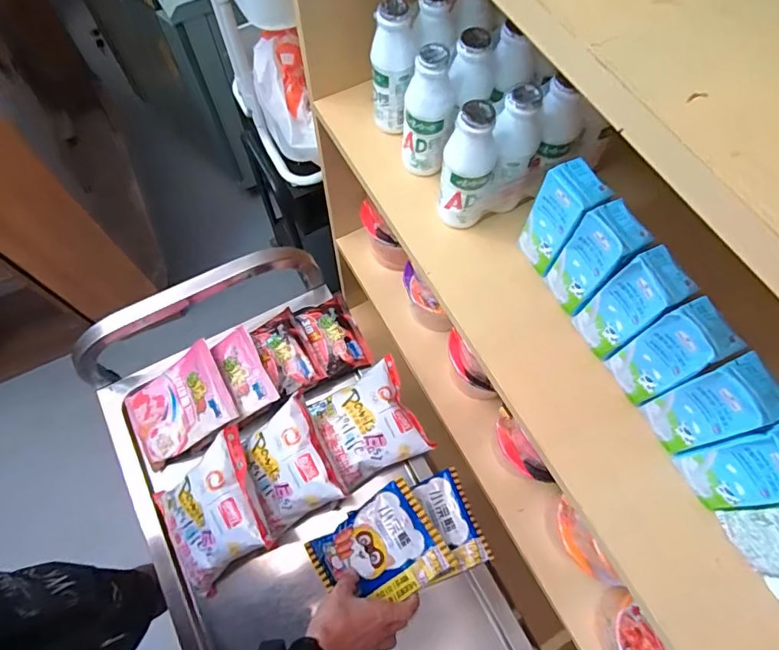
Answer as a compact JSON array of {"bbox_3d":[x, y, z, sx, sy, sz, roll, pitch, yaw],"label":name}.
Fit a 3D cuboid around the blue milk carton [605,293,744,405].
[{"bbox_3d":[0.239,0.027,0.412,0.040,0.113,0.049,-23,69,-11],"label":"blue milk carton"}]

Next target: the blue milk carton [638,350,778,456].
[{"bbox_3d":[0.262,0.069,0.393,0.035,0.114,0.049,-21,68,-10],"label":"blue milk carton"}]

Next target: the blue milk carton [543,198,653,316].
[{"bbox_3d":[0.191,-0.058,0.449,0.033,0.113,0.052,-27,70,-13],"label":"blue milk carton"}]

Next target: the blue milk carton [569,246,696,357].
[{"bbox_3d":[0.215,-0.016,0.431,0.037,0.117,0.049,-23,69,-11],"label":"blue milk carton"}]

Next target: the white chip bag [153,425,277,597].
[{"bbox_3d":[-0.232,0.248,0.616,0.173,0.055,0.156,-40,71,16],"label":"white chip bag"}]

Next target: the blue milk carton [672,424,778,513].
[{"bbox_3d":[0.285,0.113,0.376,0.035,0.114,0.052,-22,69,-11],"label":"blue milk carton"}]

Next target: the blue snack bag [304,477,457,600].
[{"bbox_3d":[-0.015,0.307,0.641,0.165,0.030,0.124,-35,73,-2],"label":"blue snack bag"}]

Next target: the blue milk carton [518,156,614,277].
[{"bbox_3d":[0.164,-0.103,0.465,0.031,0.115,0.051,-32,71,-14],"label":"blue milk carton"}]

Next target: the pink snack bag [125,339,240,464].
[{"bbox_3d":[-0.306,0.122,0.715,0.159,0.040,0.134,-37,66,6],"label":"pink snack bag"}]

